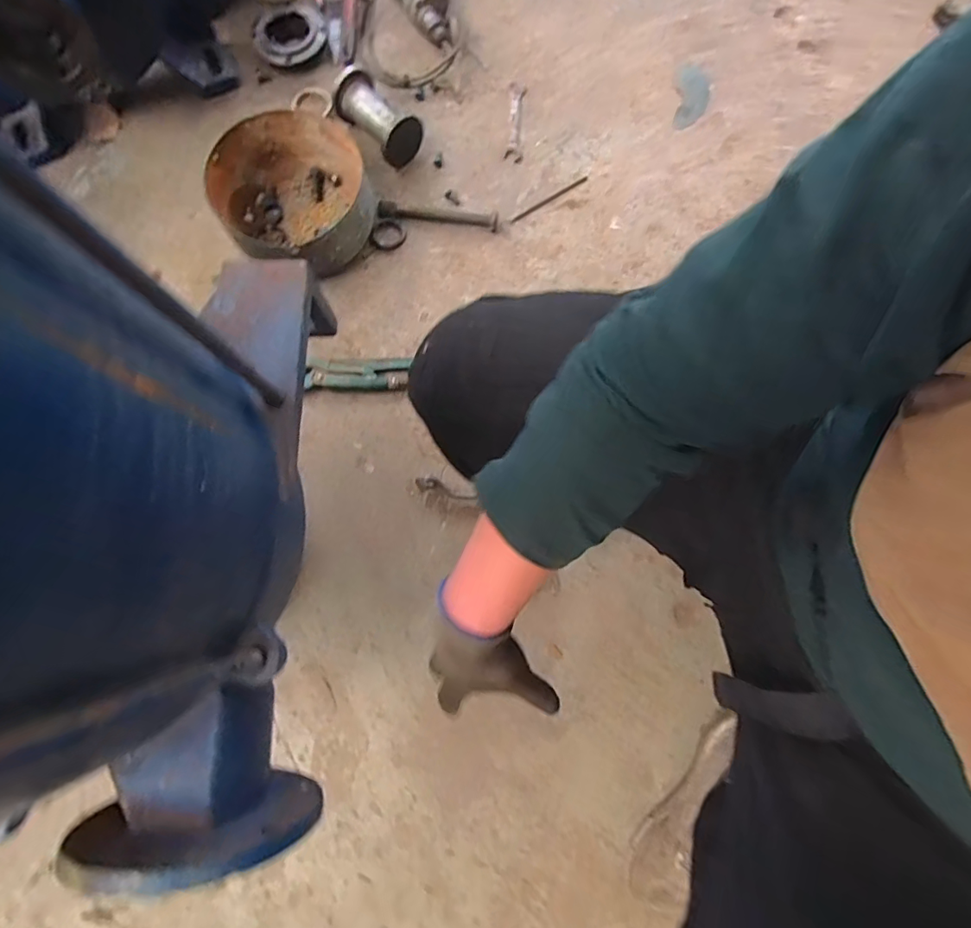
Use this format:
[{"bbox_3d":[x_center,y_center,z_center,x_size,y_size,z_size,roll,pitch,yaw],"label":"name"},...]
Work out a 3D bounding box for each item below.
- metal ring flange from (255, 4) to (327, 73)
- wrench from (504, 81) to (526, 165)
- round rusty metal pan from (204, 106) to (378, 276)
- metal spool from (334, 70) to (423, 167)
[{"bbox_3d":[-0.373,-0.830,0.979,0.136,0.037,0.135,3,79,0],"label":"metal ring flange"},{"bbox_3d":[0.058,-0.652,0.967,0.033,0.008,0.174,5,79,0],"label":"wrench"},{"bbox_3d":[-0.324,-0.452,0.876,0.250,0.105,0.247,0,79,-1],"label":"round rusty metal pan"},{"bbox_3d":[-0.195,-0.622,0.918,0.074,0.084,0.167,-42,83,-8],"label":"metal spool"}]

